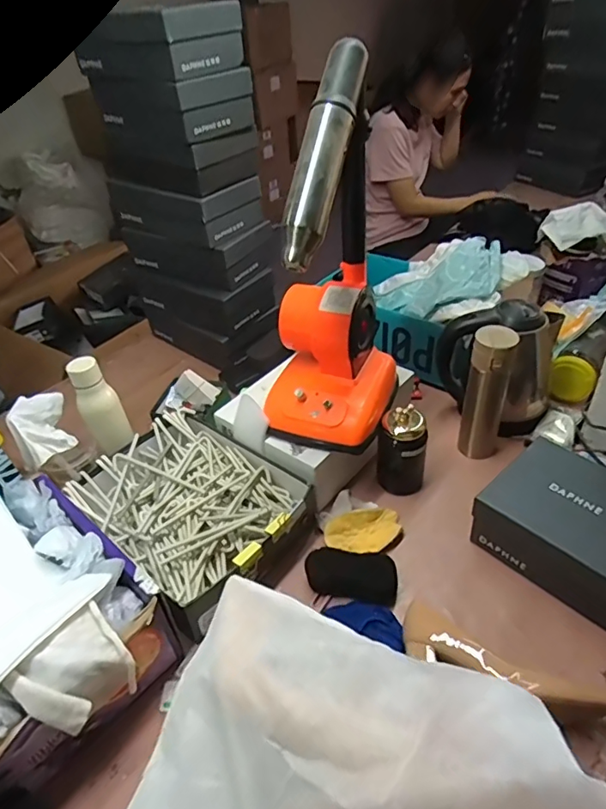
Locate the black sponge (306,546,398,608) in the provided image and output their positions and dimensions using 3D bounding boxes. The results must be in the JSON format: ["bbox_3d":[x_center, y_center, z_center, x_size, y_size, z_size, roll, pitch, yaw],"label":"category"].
[{"bbox_3d":[0.069,0.246,0.754,0.130,0.041,0.064,8,41,15],"label":"black sponge"}]

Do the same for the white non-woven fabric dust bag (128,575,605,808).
[{"bbox_3d":[0.012,0.253,0.329,0.305,0.077,0.218,11,67,39],"label":"white non-woven fabric dust bag"}]

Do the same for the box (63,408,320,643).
[{"bbox_3d":[-0.167,0.159,0.824,0.333,0.095,0.266,30,51,35],"label":"box"}]

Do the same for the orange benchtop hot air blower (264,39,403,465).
[{"bbox_3d":[0.035,-0.181,0.737,0.166,0.490,0.215,14,43,22],"label":"orange benchtop hot air blower"}]

